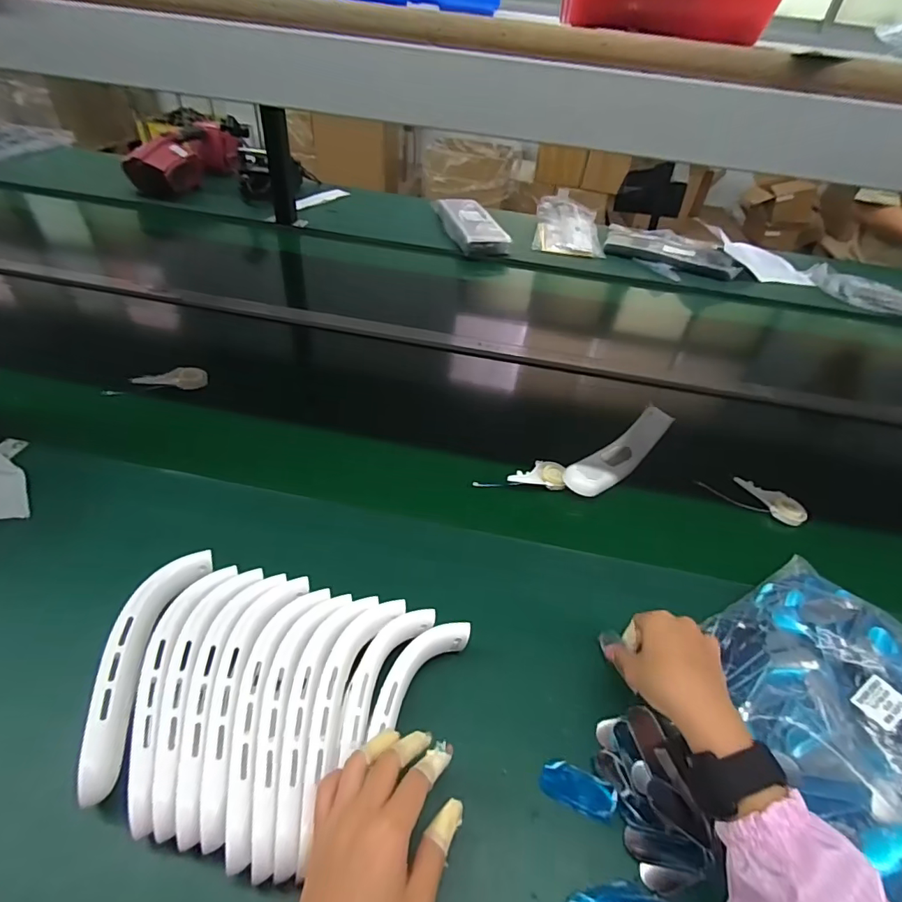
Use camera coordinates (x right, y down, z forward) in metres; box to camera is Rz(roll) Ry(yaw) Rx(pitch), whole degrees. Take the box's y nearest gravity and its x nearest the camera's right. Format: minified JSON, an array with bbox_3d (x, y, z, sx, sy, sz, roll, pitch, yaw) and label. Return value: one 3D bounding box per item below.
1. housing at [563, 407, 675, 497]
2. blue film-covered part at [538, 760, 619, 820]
[{"bbox_3d":[0.229,0.003,0.665,0.192,0.049,0.048,-28,53,-32],"label":"housing"},{"bbox_3d":[0.102,0.270,0.388,0.056,0.013,0.028,22,45,16],"label":"blue film-covered part"}]

